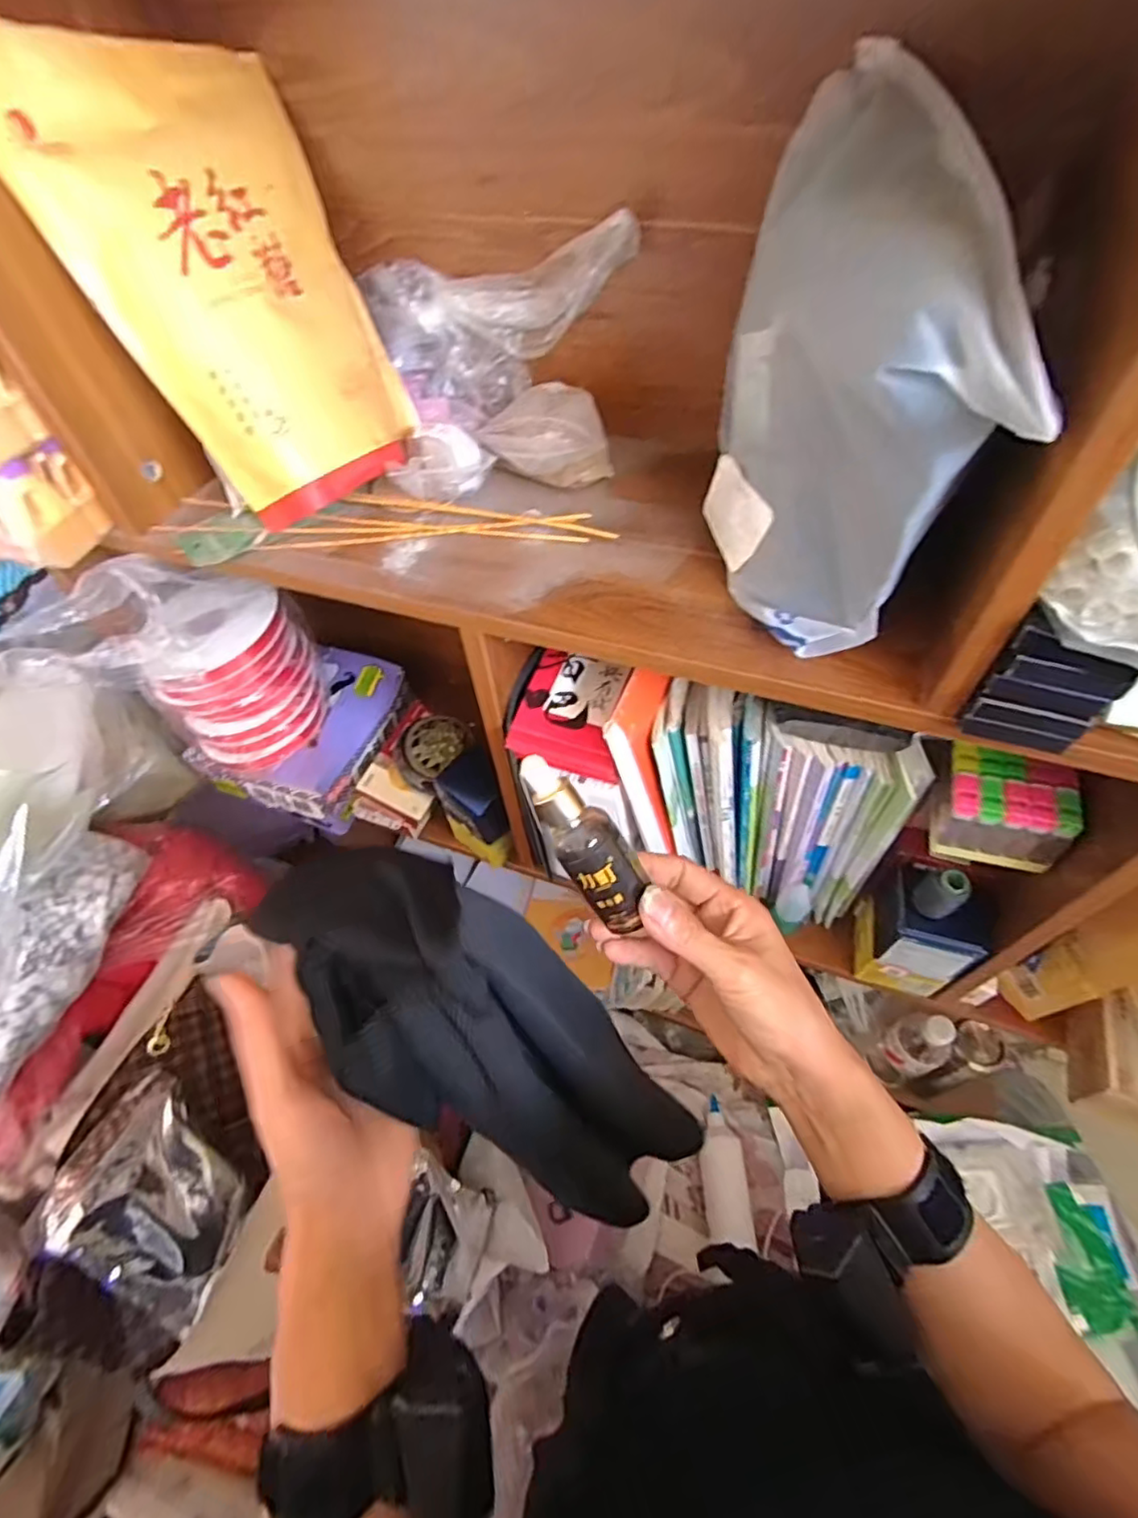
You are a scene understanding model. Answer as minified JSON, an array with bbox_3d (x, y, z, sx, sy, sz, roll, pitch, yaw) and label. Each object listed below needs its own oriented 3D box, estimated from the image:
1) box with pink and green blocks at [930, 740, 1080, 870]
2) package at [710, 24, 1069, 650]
[{"bbox_3d":[0.315,0.038,0.463,0.078,0.071,0.052,15,55,14],"label":"box with pink and green blocks"},{"bbox_3d":[0.136,-0.187,0.336,0.088,0.204,0.213,1,53,4],"label":"package"}]

